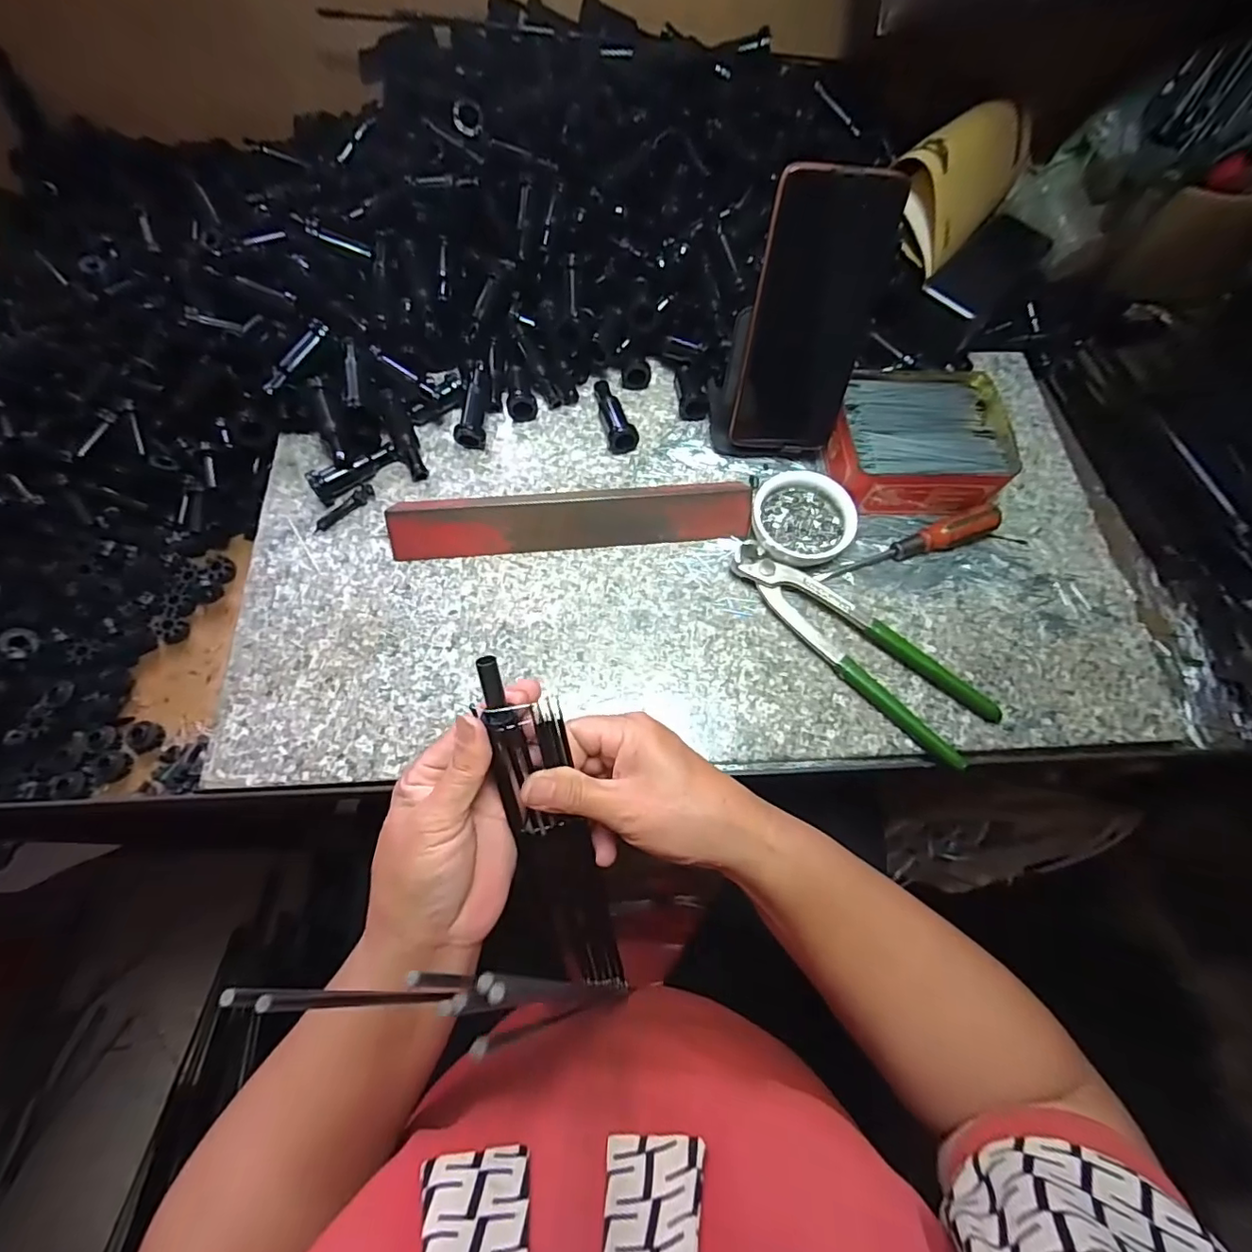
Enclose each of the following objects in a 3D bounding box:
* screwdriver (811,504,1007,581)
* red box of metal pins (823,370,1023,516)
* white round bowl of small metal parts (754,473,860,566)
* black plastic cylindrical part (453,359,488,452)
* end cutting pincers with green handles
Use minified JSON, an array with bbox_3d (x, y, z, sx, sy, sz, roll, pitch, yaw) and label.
[{"bbox_3d":[0.208,-0.058,0.408,0.140,0.024,0.018,-18,69,-9],"label":"screwdriver"},{"bbox_3d":[0.220,-0.141,0.430,0.124,0.040,0.107,1,67,-1],"label":"red box of metal pins"},{"bbox_3d":[0.128,-0.077,0.411,0.070,0.021,0.071,1,67,-1],"label":"white round bowl of small metal parts"},{"bbox_3d":[-0.119,-0.172,0.438,0.020,0.026,0.068,2,67,-1],"label":"black plastic cylindrical part"},{"bbox_3d":[0.158,0.007,0.383,0.194,0.015,0.058,42,73,15],"label":"end cutting pincers with green handles"}]

